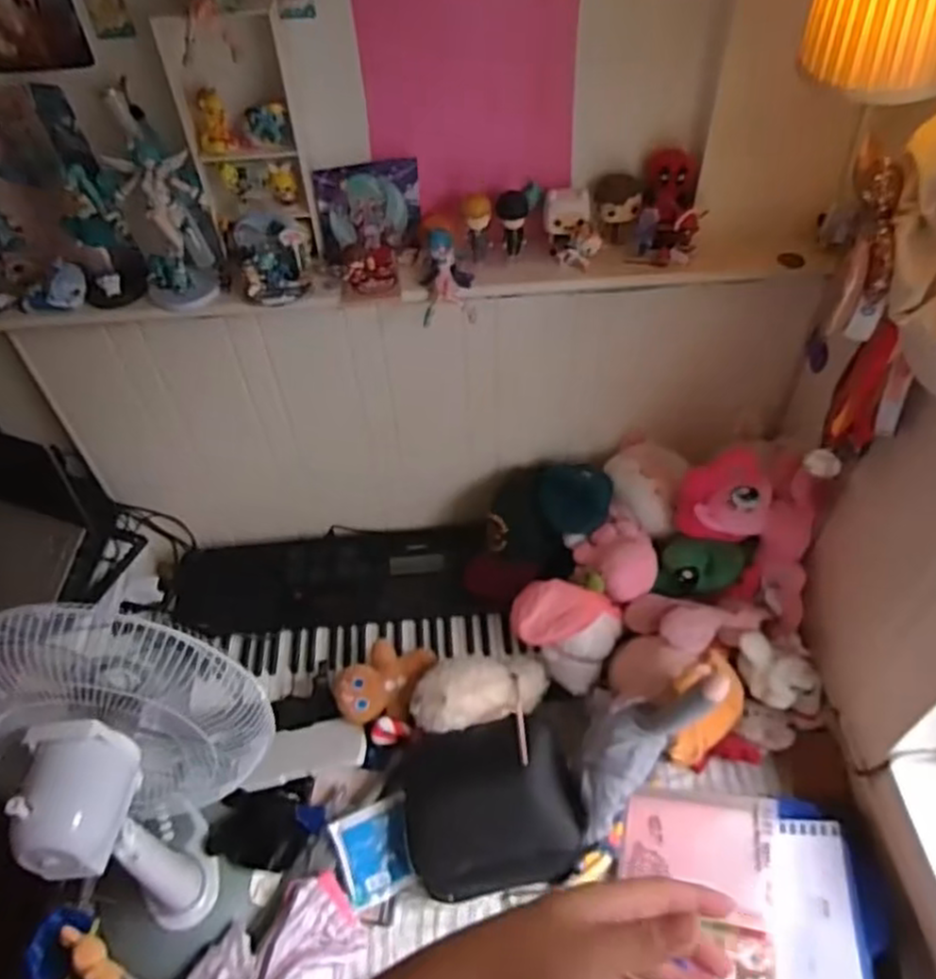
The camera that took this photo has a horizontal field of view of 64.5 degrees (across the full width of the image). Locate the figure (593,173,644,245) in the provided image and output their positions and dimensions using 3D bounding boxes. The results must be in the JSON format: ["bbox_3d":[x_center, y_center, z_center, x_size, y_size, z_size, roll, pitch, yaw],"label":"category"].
[{"bbox_3d":[0.208,-0.387,1.041,0.068,0.082,0.066,0,49,3],"label":"figure"}]

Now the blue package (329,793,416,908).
[{"bbox_3d":[-0.141,0.564,1.156,0.116,0.024,0.128,-15,79,-24],"label":"blue package"}]

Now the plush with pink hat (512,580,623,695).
[{"bbox_3d":[0.156,0.238,1.260,0.183,0.152,0.113,26,55,23],"label":"plush with pink hat"}]

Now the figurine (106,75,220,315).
[{"bbox_3d":[-0.408,-0.377,0.988,0.110,0.247,0.093,-19,51,-13],"label":"figurine"}]

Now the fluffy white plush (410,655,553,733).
[{"bbox_3d":[0.028,0.340,1.254,0.238,0.085,0.115,-5,47,-26],"label":"fluffy white plush"}]

